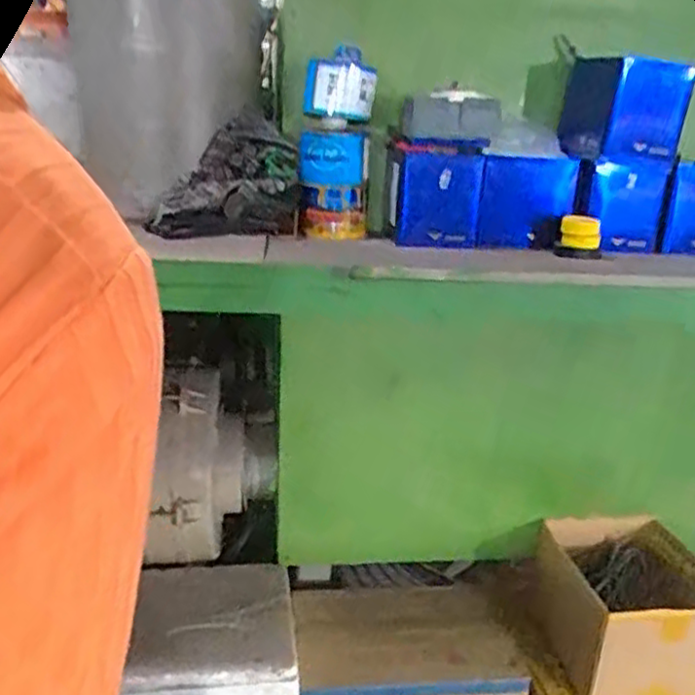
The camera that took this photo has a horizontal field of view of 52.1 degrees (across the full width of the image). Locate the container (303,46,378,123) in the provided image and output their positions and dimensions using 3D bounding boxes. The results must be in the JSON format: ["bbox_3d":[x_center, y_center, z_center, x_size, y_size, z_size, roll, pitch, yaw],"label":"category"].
[{"bbox_3d":[-0.010,-0.366,0.985,0.096,0.092,0.049,2,17,-3],"label":"container"}]

